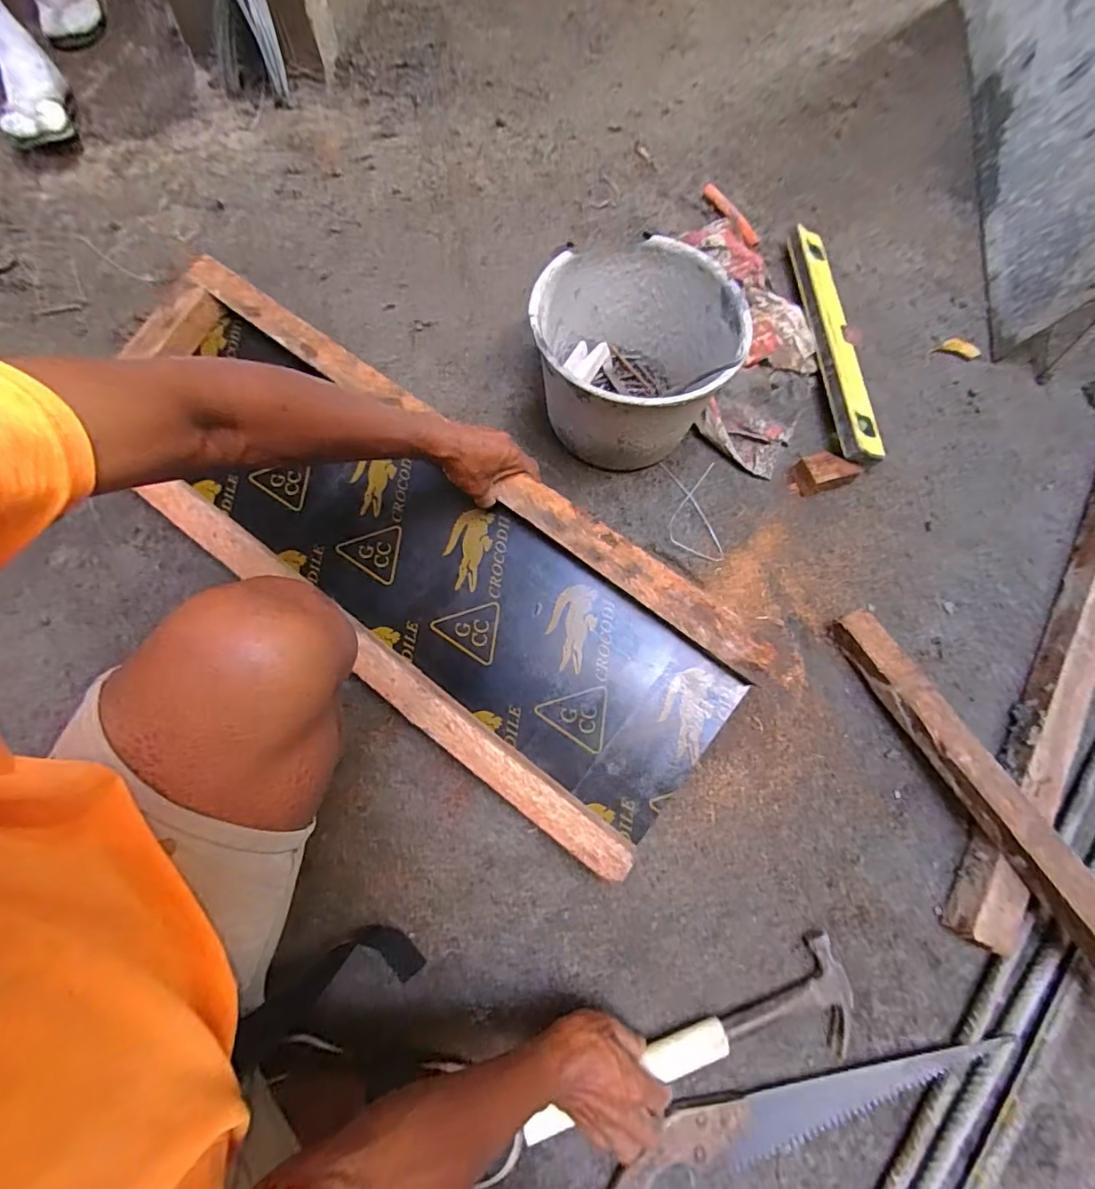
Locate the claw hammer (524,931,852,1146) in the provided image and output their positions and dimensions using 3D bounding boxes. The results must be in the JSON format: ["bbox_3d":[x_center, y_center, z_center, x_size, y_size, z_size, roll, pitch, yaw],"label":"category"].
[{"bbox_3d":[0.157,0.469,0.534,0.356,0.026,0.101,-14,71,-12],"label":"claw hammer"}]

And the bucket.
[{"bbox_3d":[0.116,-0.325,0.756,0.269,0.214,0.238,23,71,5],"label":"bucket"}]

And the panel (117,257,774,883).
[{"bbox_3d":[-0.187,-0.066,0.660,0.887,0.117,0.305,38,73,8],"label":"panel"}]

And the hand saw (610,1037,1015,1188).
[{"bbox_3d":[0.261,0.527,0.547,0.447,0.019,0.076,-19,71,-8],"label":"hand saw"}]

